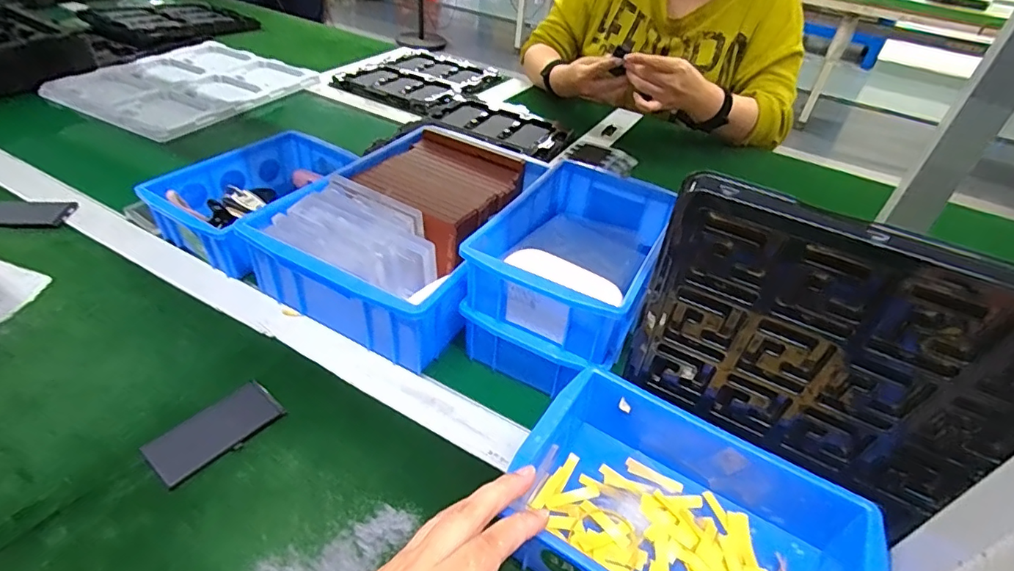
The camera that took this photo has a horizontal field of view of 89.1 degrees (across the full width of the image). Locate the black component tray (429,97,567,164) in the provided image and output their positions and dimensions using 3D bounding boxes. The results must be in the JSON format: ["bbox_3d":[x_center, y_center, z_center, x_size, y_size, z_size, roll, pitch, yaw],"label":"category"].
[{"bbox_3d":[-0.010,-0.252,0.826,0.234,0.021,0.133,27,44,22],"label":"black component tray"}]

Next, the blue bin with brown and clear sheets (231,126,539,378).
[{"bbox_3d":[-0.088,-0.056,0.538,0.204,0.084,0.285,24,43,19],"label":"blue bin with brown and clear sheets"}]

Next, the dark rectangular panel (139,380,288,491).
[{"bbox_3d":[-0.214,0.106,0.380,0.045,0.004,0.087,29,44,24],"label":"dark rectangular panel"}]

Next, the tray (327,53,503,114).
[{"bbox_3d":[-0.152,-0.393,0.983,0.258,0.017,0.261,26,43,23],"label":"tray"}]

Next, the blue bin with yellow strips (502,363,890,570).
[{"bbox_3d":[0.108,0.147,0.323,0.199,0.063,0.137,27,44,22],"label":"blue bin with yellow strips"}]

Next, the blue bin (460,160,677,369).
[{"bbox_3d":[0.063,-0.033,0.455,0.133,0.065,0.196,21,42,16],"label":"blue bin"}]

